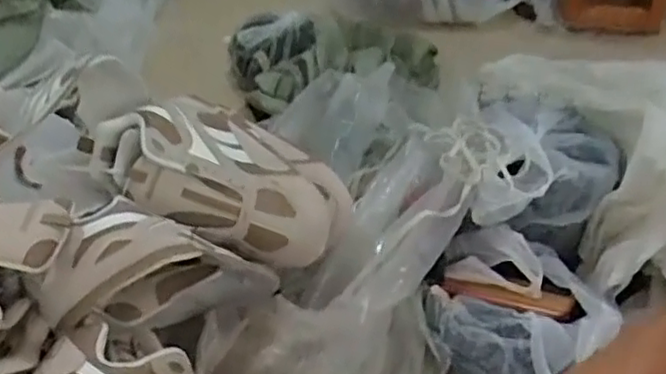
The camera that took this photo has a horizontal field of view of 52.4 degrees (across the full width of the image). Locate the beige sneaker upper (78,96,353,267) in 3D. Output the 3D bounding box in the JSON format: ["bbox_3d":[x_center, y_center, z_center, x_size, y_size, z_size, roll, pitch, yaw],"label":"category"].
[{"bbox_3d":[-0.127,-0.006,0.783,0.304,0.100,0.147,23,63,-9],"label":"beige sneaker upper"}]

